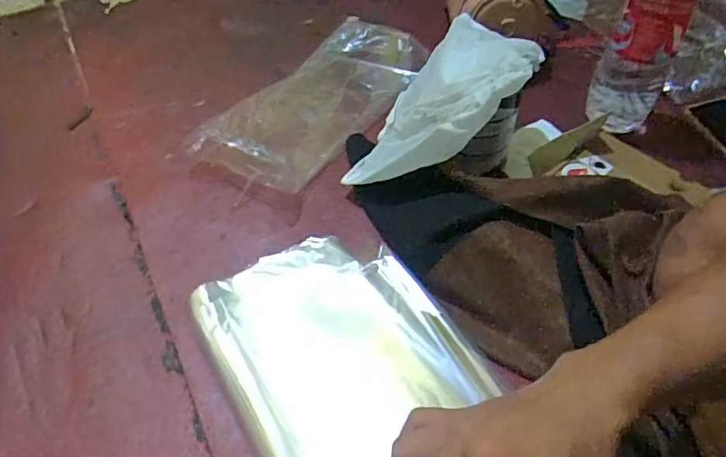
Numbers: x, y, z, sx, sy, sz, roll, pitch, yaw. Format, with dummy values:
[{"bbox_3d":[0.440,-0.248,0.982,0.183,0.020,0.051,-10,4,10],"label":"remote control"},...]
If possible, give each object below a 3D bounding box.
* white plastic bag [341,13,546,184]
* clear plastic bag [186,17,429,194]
[{"bbox_3d":[0.101,-0.154,0.669,0.171,0.136,0.244,33,60,24],"label":"white plastic bag"},{"bbox_3d":[-0.060,-0.207,0.808,0.176,0.052,0.399,25,57,20],"label":"clear plastic bag"}]

